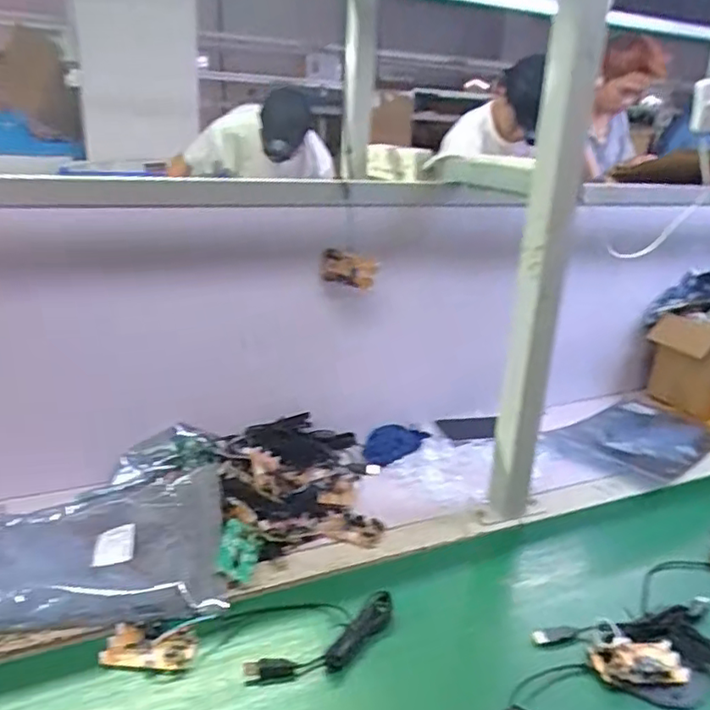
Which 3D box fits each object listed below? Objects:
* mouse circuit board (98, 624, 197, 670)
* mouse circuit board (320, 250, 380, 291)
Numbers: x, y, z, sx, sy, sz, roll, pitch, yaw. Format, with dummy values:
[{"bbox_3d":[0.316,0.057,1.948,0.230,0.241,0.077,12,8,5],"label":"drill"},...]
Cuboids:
[{"bbox_3d":[-0.187,0.267,0.571,0.080,0.012,0.040,7,23,6],"label":"mouse circuit board"},{"bbox_3d":[-0.008,-0.118,0.867,0.076,0.044,0.011,12,0,-13],"label":"mouse circuit board"}]

